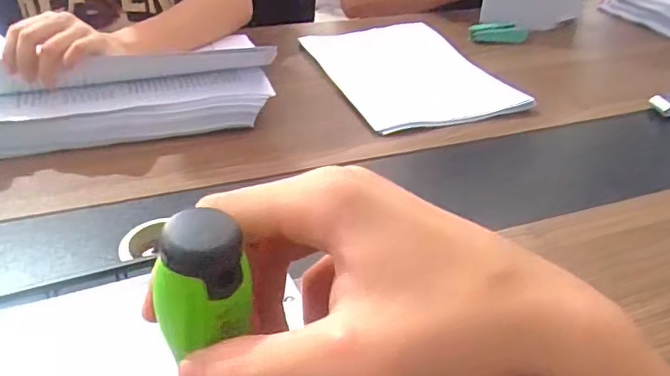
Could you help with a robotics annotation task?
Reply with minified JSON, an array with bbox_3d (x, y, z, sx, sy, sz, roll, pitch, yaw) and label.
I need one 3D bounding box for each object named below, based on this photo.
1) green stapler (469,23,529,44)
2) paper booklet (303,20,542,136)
[{"bbox_3d":[0.283,-0.266,0.966,0.102,0.029,0.032,3,34,1],"label":"green stapler"},{"bbox_3d":[0.096,-0.170,0.797,0.216,0.015,0.313,-12,36,-19],"label":"paper booklet"}]

